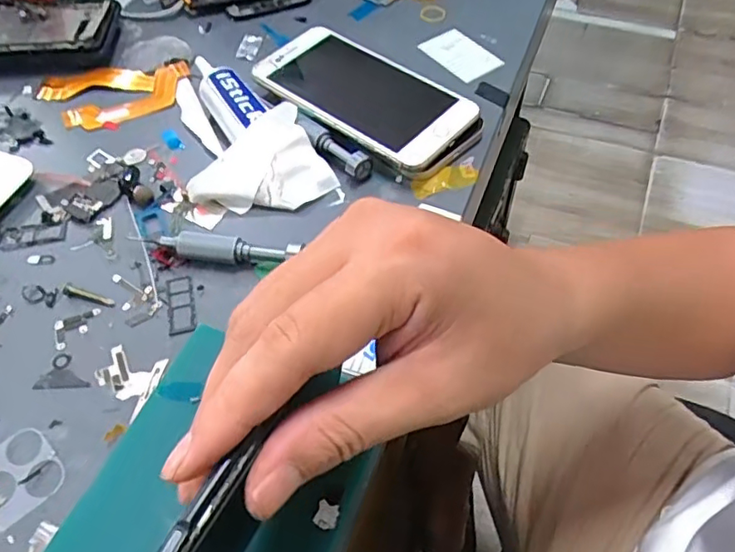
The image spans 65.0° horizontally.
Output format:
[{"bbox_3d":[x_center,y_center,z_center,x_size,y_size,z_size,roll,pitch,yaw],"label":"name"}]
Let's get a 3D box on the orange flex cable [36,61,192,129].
[{"bbox_3d":[-0.189,-0.135,0.427,0.107,0.007,0.062,-11,54,-7],"label":"orange flex cable"}]

